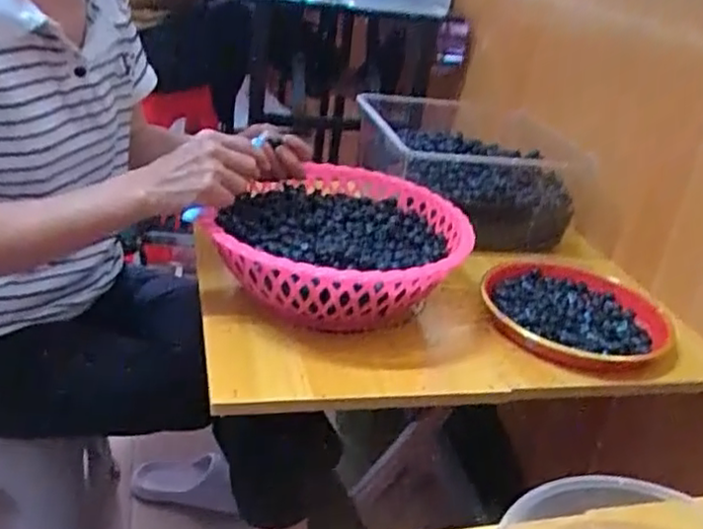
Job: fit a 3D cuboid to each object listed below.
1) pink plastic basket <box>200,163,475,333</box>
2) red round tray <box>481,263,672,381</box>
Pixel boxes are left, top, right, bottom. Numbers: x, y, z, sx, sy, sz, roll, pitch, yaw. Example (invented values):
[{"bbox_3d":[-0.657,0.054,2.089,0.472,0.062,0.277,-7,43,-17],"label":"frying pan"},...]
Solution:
[{"bbox_3d":[-0.007,-0.020,0.834,0.259,0.109,0.323,12,28,8],"label":"pink plastic basket"},{"bbox_3d":[0.265,0.052,0.847,0.211,0.027,0.232,6,27,-3],"label":"red round tray"}]

